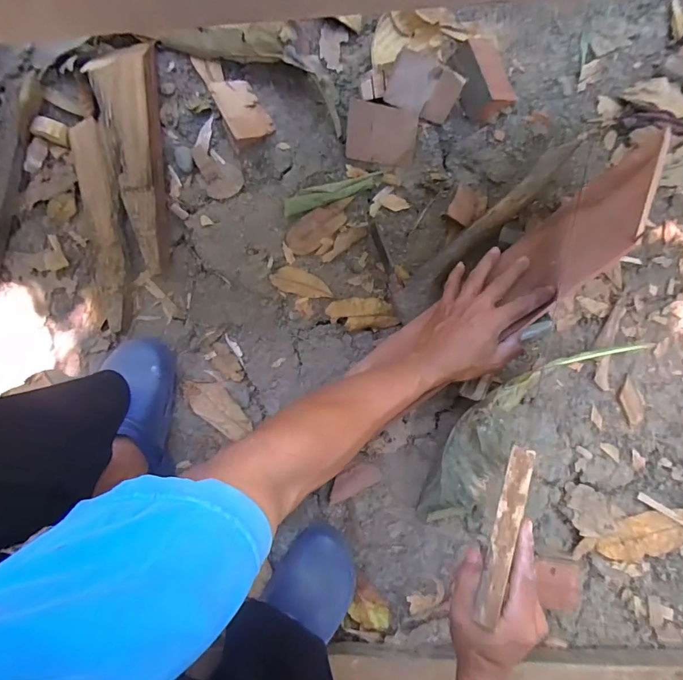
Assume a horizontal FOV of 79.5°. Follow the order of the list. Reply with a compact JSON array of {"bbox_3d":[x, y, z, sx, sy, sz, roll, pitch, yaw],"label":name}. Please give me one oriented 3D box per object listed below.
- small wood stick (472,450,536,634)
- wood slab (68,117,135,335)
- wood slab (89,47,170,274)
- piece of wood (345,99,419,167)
[{"bbox_3d":[0.147,0.170,0.367,0.021,0.012,0.146,19,75,5],"label":"small wood stick"},{"bbox_3d":[-0.359,-0.169,0.614,0.068,0.024,0.311,-6,88,5],"label":"wood slab"},{"bbox_3d":[-0.308,-0.263,0.609,0.090,0.049,0.331,-4,89,5],"label":"wood slab"},{"bbox_3d":[0.057,-0.290,0.582,0.098,0.011,0.074,10,125,1],"label":"piece of wood"}]

